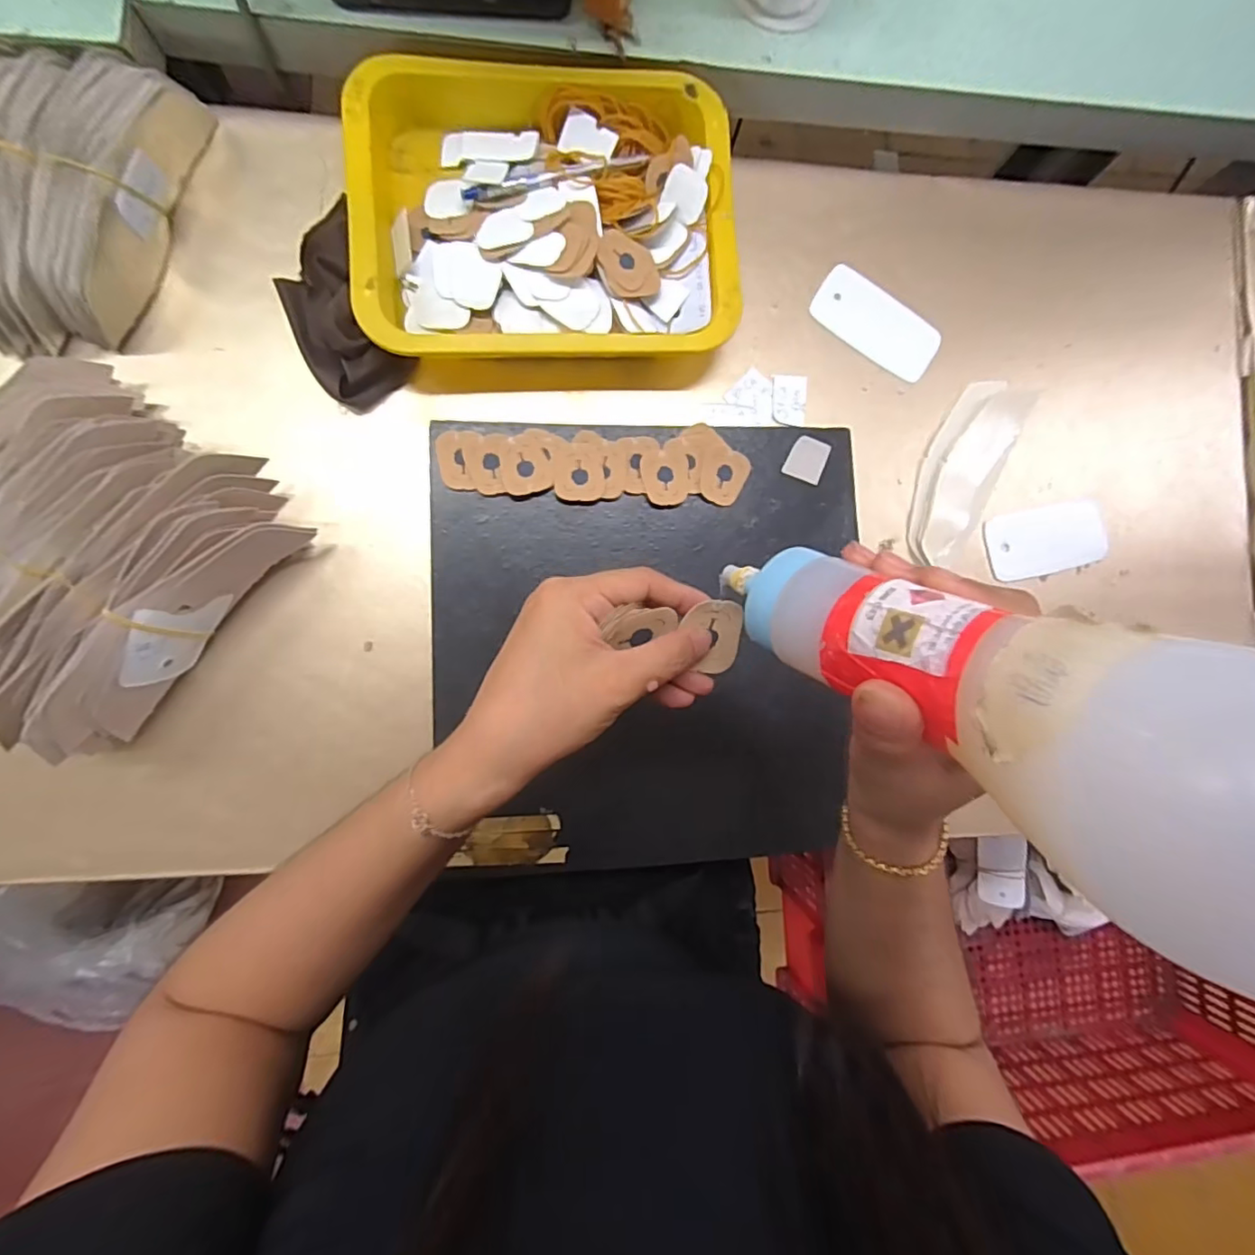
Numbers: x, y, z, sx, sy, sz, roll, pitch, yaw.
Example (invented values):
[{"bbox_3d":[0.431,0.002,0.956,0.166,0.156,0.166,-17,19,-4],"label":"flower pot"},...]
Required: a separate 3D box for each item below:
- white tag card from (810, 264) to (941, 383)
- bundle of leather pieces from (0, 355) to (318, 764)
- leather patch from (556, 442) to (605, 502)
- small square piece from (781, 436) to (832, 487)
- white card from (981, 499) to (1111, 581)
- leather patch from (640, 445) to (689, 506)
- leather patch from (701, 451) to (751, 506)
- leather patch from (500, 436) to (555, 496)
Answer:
[{"bbox_3d":[0.196,-0.238,0.453,0.104,0.004,0.053,33,85,-5],"label":"white tag card"},{"bbox_3d":[-0.337,-0.054,0.349,0.189,0.070,0.197,40,86,-5],"label":"bundle of leather pieces"},{"bbox_3d":[-0.033,-0.107,0.396,0.035,0.004,0.039,-1,90,-6],"label":"leather patch"},{"bbox_3d":[0.131,-0.122,0.416,0.028,0.004,0.033,22,88,-6],"label":"small square piece"},{"bbox_3d":[0.334,-0.069,0.460,0.103,0.005,0.052,-12,91,-6],"label":"white card"},{"bbox_3d":[0.026,-0.106,0.401,0.032,0.004,0.040,-4,90,-6],"label":"leather patch"},{"bbox_3d":[0.069,-0.106,0.408,0.029,0.006,0.039,29,87,-5],"label":"leather patch"},{"bbox_3d":[-0.068,-0.110,0.389,0.034,0.004,0.038,-15,96,-9],"label":"leather patch"}]

